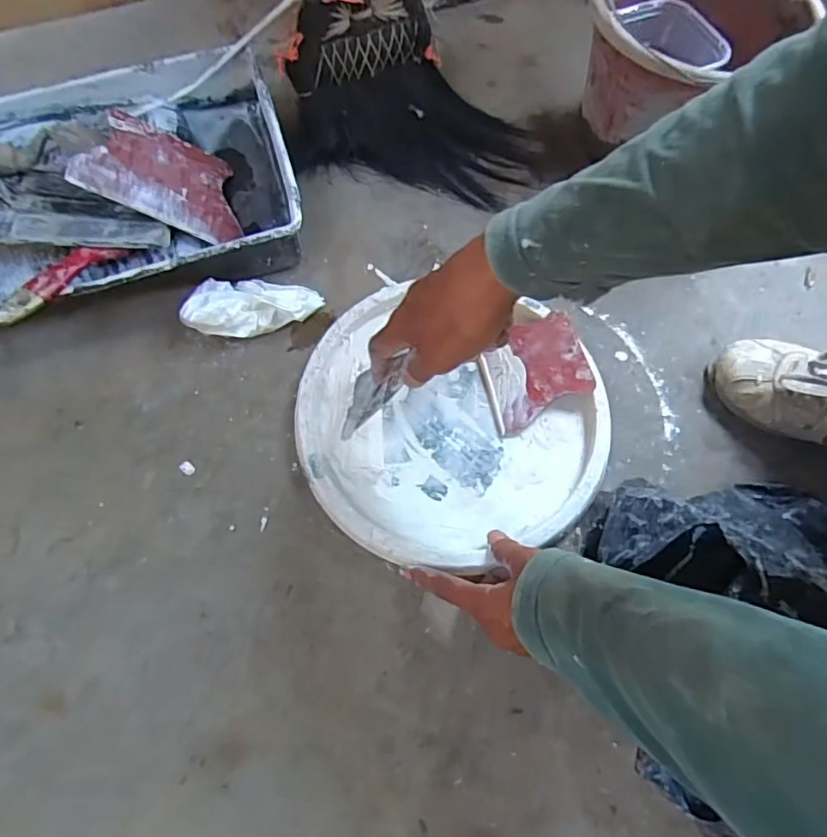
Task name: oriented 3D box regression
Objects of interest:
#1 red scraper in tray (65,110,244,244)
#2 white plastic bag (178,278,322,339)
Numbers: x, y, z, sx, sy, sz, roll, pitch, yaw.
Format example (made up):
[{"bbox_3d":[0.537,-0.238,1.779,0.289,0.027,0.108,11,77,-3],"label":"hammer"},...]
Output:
[{"bbox_3d":[-0.262,-0.259,0.603,0.156,0.010,0.128,18,56,-35],"label":"red scraper in tray"},{"bbox_3d":[-0.165,-0.118,0.590,0.139,0.035,0.062,-12,66,-8],"label":"white plastic bag"}]

